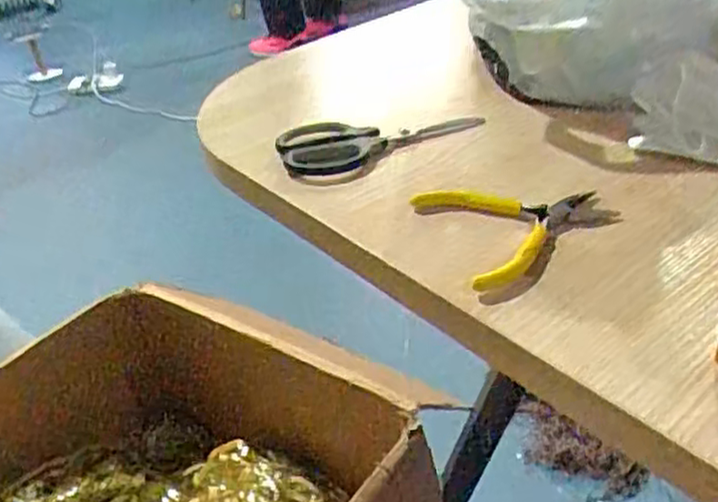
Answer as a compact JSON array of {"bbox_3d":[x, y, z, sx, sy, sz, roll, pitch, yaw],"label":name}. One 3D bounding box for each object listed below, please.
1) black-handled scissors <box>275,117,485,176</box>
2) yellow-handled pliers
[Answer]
[{"bbox_3d":[0.018,-0.085,0.529,0.153,0.017,0.060,-16,37,-13],"label":"black-handled scissors"},{"bbox_3d":[0.096,-0.020,0.428,0.104,0.009,0.092,-16,37,-14],"label":"yellow-handled pliers"}]

